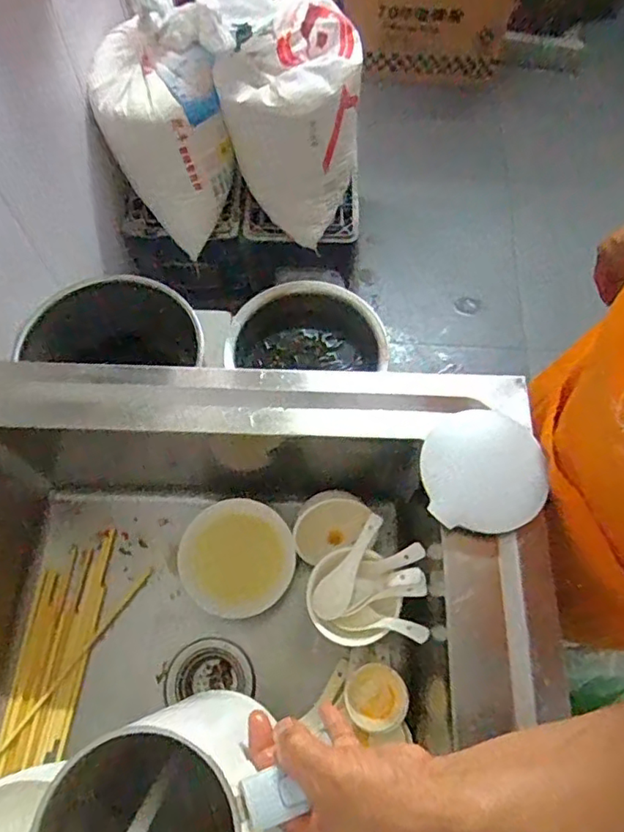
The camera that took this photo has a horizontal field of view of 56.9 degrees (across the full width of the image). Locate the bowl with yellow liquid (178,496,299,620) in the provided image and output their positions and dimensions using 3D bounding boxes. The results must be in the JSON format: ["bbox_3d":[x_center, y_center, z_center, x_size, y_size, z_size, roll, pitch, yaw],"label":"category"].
[{"bbox_3d":[-0.098,0.190,0.769,0.145,0.050,0.141,0,67,-1],"label":"bowl with yellow liquid"}]

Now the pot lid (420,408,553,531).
[{"bbox_3d":[0.171,0.053,0.578,0.117,0.016,0.123,0,67,-1],"label":"pot lid"}]

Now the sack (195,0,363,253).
[{"bbox_3d":[-0.050,-0.620,1.224,0.293,0.402,0.318,-2,67,-2],"label":"sack"}]

